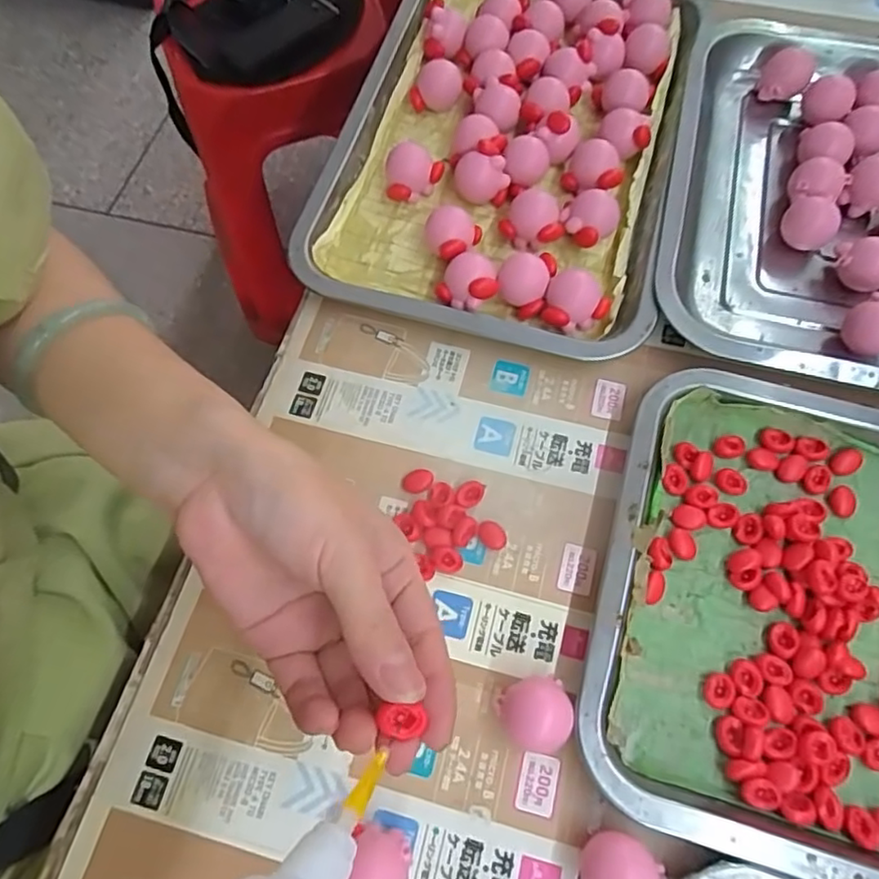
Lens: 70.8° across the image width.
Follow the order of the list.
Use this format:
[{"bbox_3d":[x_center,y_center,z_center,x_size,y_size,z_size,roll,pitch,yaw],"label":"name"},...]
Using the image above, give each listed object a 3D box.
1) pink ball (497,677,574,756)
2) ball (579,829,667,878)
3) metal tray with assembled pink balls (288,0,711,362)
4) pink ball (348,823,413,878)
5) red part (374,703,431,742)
[{"bbox_3d":[0.042,0.119,0.267,0.030,0.024,0.029,-1,67,1],"label":"pink ball"},{"bbox_3d":[0.070,0.172,0.246,0.030,0.021,0.029,-1,67,1],"label":"ball"},{"bbox_3d":[0.044,-0.196,0.393,0.203,0.033,0.307,14,68,7],"label":"metal tray with assembled pink balls"},{"bbox_3d":[-0.024,0.172,0.247,0.023,0.020,0.030,11,68,6],"label":"pink ball"},{"bbox_3d":[-0.012,0.089,0.195,0.014,0.004,0.010,-2,67,1],"label":"red part"}]

